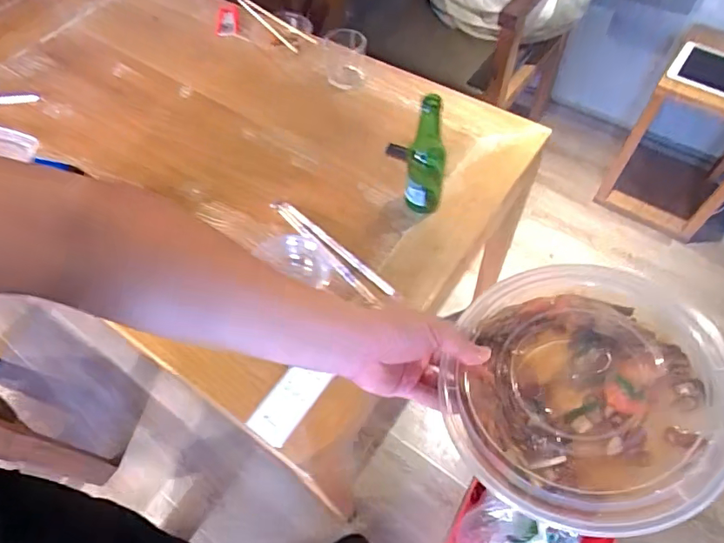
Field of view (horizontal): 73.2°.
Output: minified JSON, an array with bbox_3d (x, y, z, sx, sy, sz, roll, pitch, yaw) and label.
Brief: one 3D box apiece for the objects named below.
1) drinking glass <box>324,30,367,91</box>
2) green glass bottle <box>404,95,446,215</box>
[{"bbox_3d":[-0.030,-0.384,0.868,0.072,0.083,0.068,-4,59,1],"label":"drinking glass"},{"bbox_3d":[0.091,-0.159,0.676,0.050,0.186,0.068,8,60,8],"label":"green glass bottle"}]

